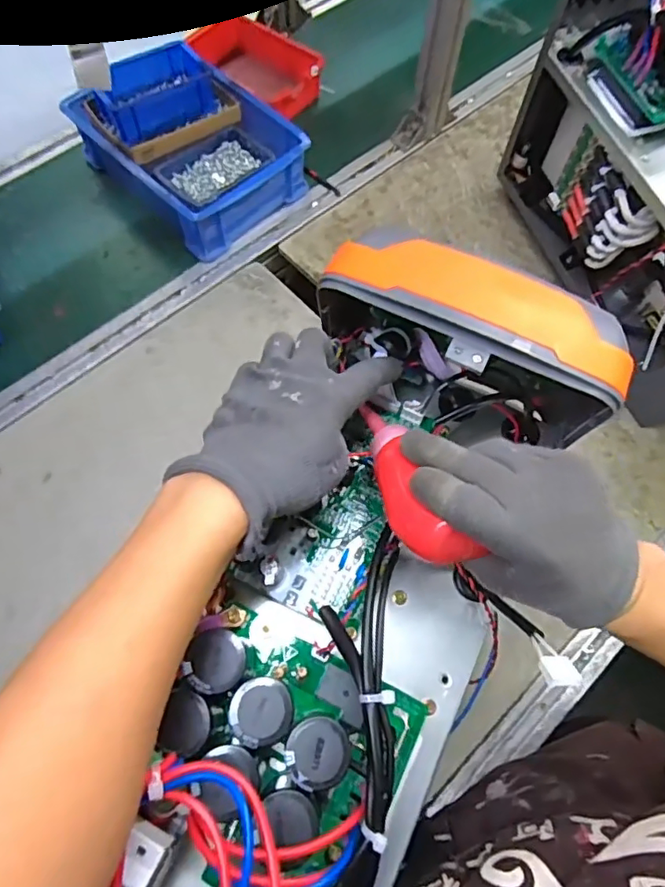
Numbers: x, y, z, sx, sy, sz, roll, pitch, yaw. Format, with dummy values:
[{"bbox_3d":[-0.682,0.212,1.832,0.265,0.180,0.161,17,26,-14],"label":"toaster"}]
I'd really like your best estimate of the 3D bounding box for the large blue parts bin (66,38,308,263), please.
[{"bbox_3d":[-0.196,-0.413,0.767,0.200,0.099,0.281,-42,74,-17],"label":"large blue parts bin"}]

